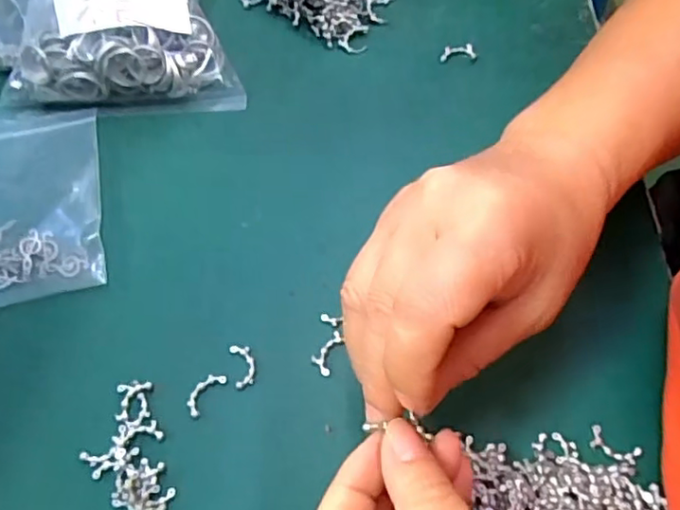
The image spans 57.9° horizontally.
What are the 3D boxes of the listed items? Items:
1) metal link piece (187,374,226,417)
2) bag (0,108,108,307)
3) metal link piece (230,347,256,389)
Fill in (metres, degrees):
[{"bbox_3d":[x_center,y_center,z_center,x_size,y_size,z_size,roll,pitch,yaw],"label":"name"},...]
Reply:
[{"bbox_3d":[-0.064,0.064,0.288,0.009,0.004,0.022,33,67,17],"label":"metal link piece"},{"bbox_3d":[-0.172,-0.030,0.337,0.081,0.009,0.120,-14,63,-6],"label":"bag"},{"bbox_3d":[-0.046,0.052,0.294,0.010,0.004,0.021,-12,62,-5],"label":"metal link piece"}]

